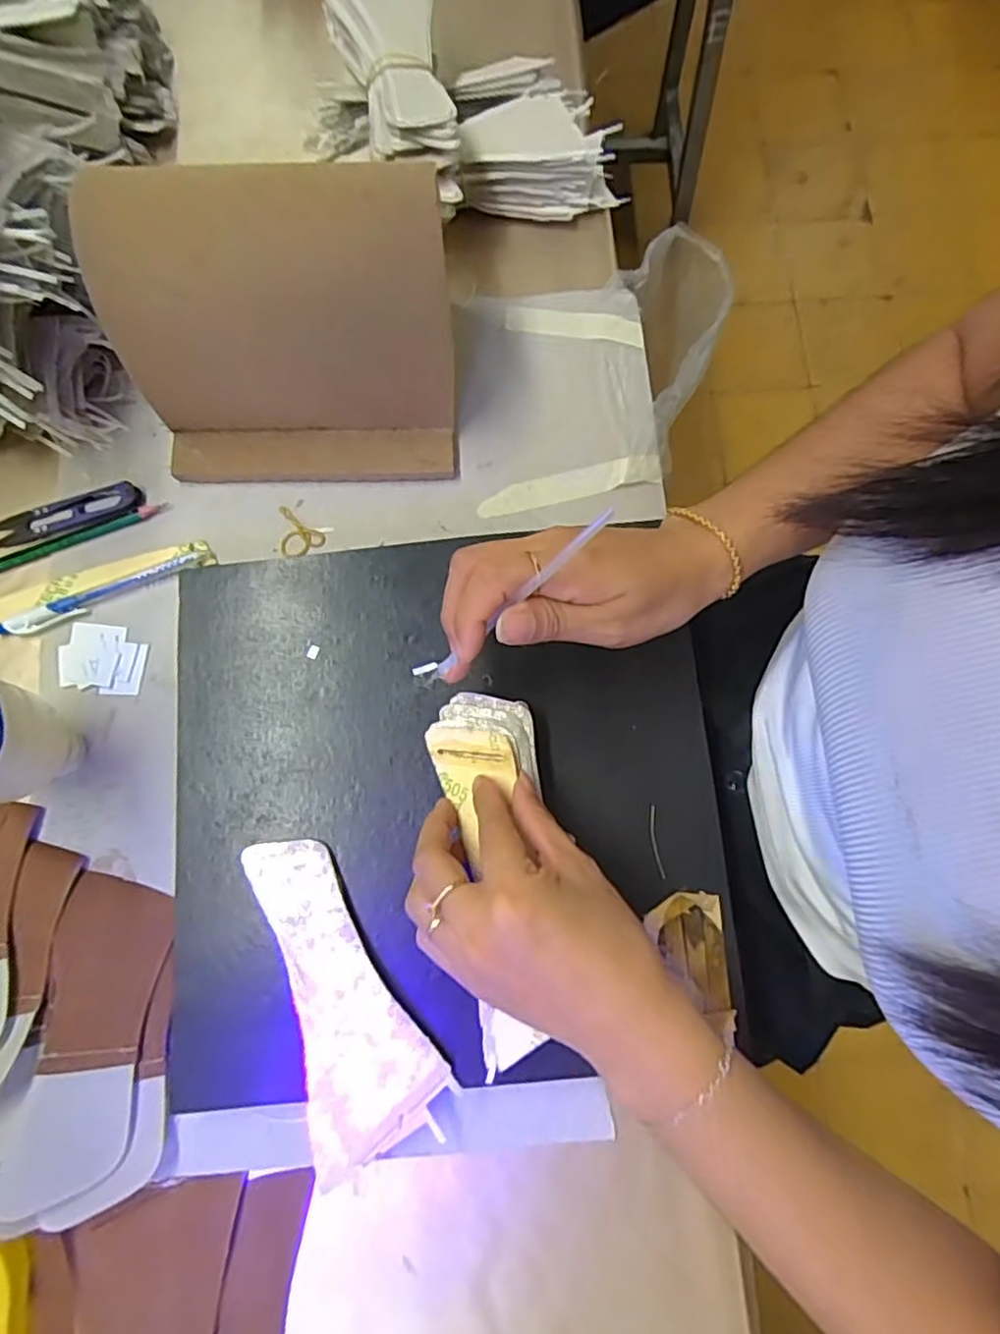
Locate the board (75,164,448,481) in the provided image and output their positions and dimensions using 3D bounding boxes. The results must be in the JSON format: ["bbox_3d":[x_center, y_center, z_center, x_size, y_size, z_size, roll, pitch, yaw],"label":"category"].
[{"bbox_3d":[-0.121,-0.183,0.371,0.183,0.162,0.033,-3,53,-3],"label":"board"}]

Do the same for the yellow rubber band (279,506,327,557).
[{"bbox_3d":[-0.133,-0.085,0.418,0.037,0.004,0.026,36,80,6],"label":"yellow rubber band"}]

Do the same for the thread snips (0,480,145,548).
[{"bbox_3d":[-0.284,-0.099,0.421,0.102,0.007,0.024,-14,79,-4],"label":"thread snips"}]

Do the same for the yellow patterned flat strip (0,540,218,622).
[{"bbox_3d":[-0.281,-0.045,0.410,0.198,0.004,0.022,-19,79,-5],"label":"yellow patterned flat strip"}]

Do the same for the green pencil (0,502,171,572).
[{"bbox_3d":[-0.286,-0.079,0.416,0.147,0.005,0.011,-20,80,-5],"label":"green pencil"}]

